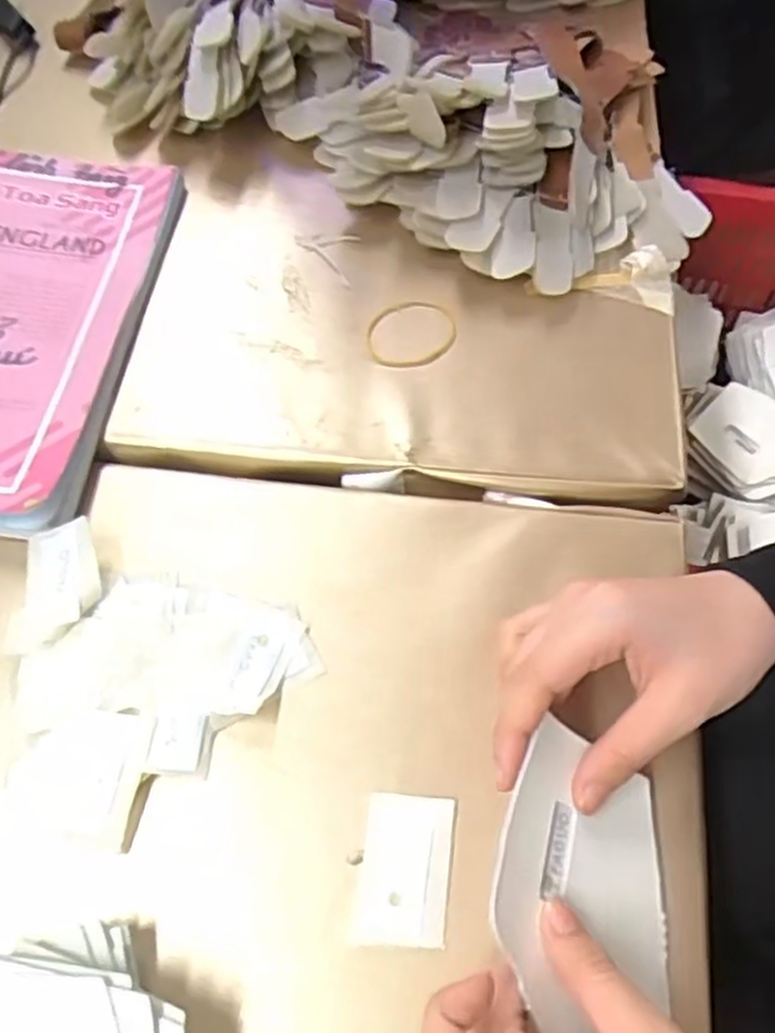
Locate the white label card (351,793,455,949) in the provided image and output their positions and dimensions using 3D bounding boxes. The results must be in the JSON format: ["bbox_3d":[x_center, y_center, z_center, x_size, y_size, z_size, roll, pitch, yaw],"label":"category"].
[{"bbox_3d":[0.008,0.142,0.312,0.036,0.004,0.055,6,60,3],"label":"white label card"}]

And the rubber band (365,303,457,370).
[{"bbox_3d":[0.014,-0.104,0.437,0.050,0.005,0.049,0,63,-1],"label":"rubber band"}]

